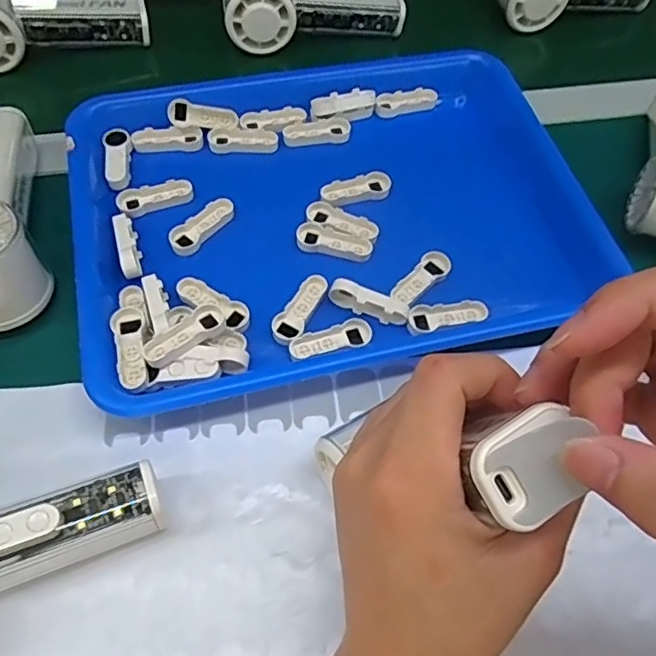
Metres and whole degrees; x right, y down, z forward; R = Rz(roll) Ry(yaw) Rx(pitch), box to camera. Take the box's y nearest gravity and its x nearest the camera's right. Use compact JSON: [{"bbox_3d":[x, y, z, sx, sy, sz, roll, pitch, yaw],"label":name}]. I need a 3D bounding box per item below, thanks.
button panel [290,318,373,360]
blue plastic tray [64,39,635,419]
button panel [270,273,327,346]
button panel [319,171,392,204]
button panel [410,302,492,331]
[{"bbox_3d":[0.002,0.007,0.350,0.050,0.006,0.018,-13,63,-9],"label":"button panel"},{"bbox_3d":[0.002,-0.092,0.395,0.327,0.026,0.260,-11,63,-9],"label":"blue plastic tray"},{"bbox_3d":[-0.016,-0.012,0.359,0.019,0.004,0.050,30,65,12],"label":"button panel"},{"bbox_3d":[0.021,-0.098,0.410,0.050,0.009,0.019,-17,64,-12],"label":"button panel"},{"bbox_3d":[0.076,-0.008,0.365,0.049,0.008,0.015,-8,63,-7],"label":"button panel"}]

